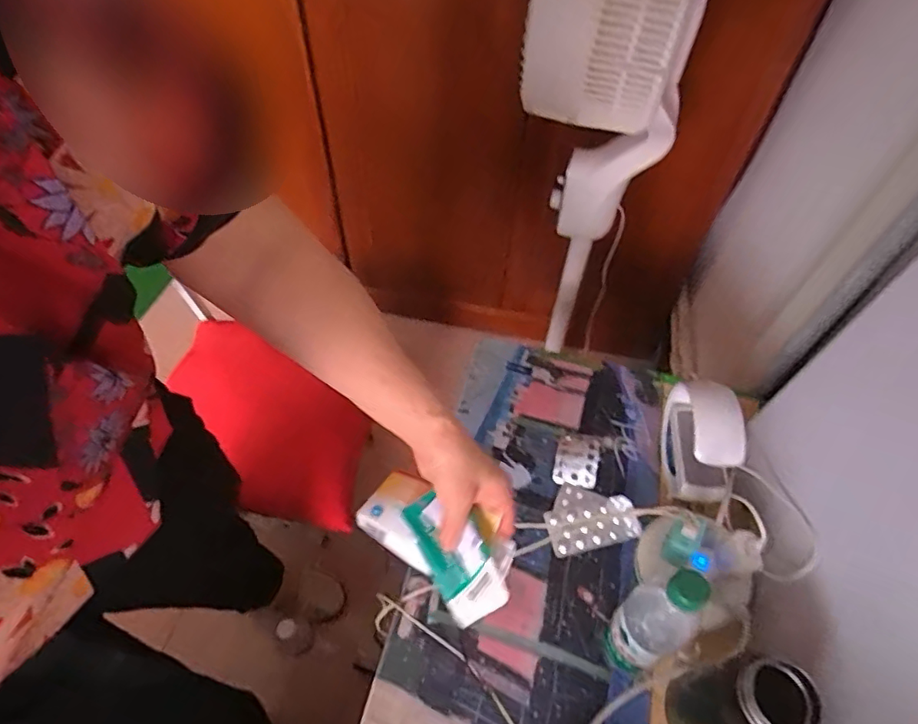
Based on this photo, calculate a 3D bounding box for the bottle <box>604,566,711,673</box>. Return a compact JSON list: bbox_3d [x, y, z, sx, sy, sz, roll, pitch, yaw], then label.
[{"bbox_3d":[0.188,0.261,0.544,0.060,0.227,0.062,-32,60,-23],"label":"bottle"}]

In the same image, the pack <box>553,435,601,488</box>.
[{"bbox_3d":[0.165,0.138,0.760,0.059,0.011,0.069,6,71,20],"label":"pack"}]

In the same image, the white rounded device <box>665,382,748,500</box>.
[{"bbox_3d":[0.306,0.103,0.702,0.052,0.142,0.147,6,54,2],"label":"white rounded device"}]

